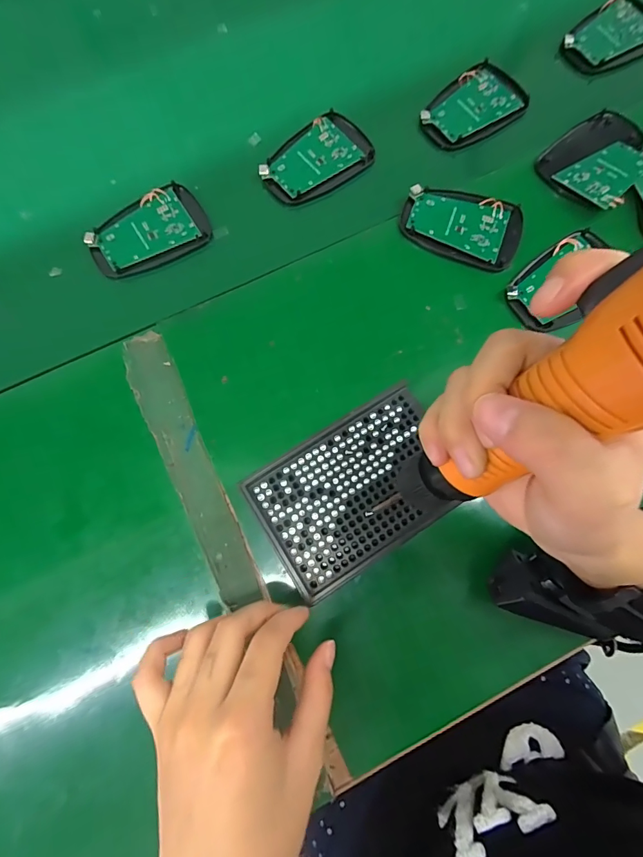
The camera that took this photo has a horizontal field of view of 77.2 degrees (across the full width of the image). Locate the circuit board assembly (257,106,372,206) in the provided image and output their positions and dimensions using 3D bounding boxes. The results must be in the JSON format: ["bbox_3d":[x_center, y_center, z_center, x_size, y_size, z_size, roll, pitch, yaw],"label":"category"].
[{"bbox_3d":[-0.006,-0.235,0.351,0.097,0.008,0.061,-38,79,-9],"label":"circuit board assembly"}]

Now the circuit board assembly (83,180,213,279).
[{"bbox_3d":[-0.145,-0.166,0.336,0.096,0.007,0.061,-25,77,-6],"label":"circuit board assembly"}]

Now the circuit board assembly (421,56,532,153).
[{"bbox_3d":[0.139,-0.289,0.366,0.093,0.016,0.064,-43,80,-9],"label":"circuit board assembly"}]

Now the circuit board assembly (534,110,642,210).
[{"bbox_3d":[0.235,-0.228,0.337,0.100,0.016,0.074,-43,80,-9],"label":"circuit board assembly"}]

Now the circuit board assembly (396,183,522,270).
[{"bbox_3d":[0.115,-0.167,0.332,0.097,0.006,0.065,21,77,5],"label":"circuit board assembly"}]

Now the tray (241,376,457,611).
[{"bbox_3d":[0.025,0.041,0.277,0.131,0.025,0.091,-32,78,-7],"label":"tray"}]

